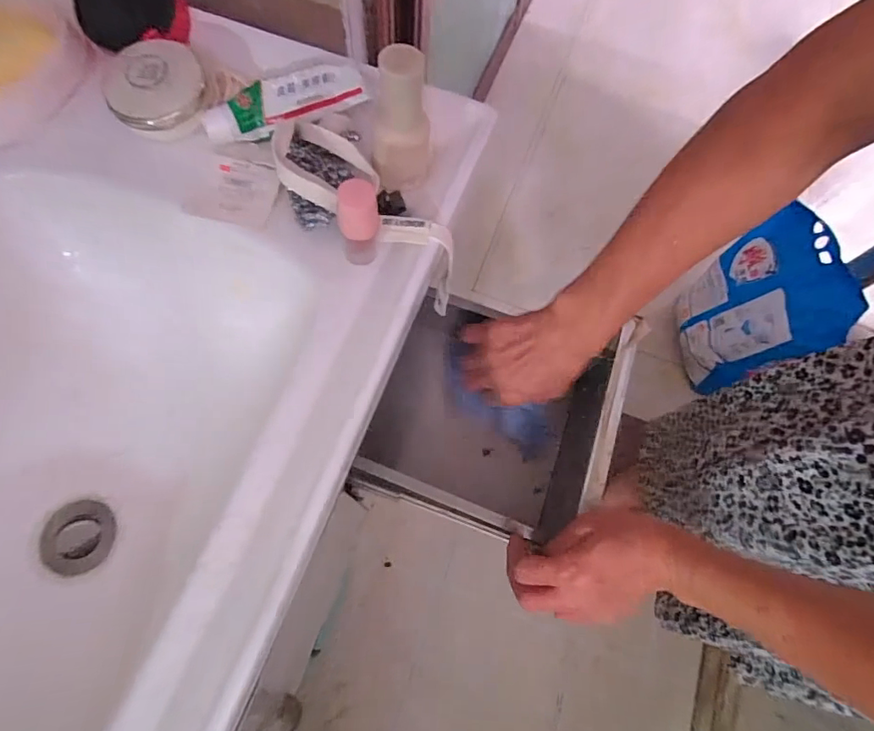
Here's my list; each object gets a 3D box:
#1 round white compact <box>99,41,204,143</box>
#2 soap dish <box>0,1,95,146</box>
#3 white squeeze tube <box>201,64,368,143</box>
[{"bbox_3d":[-0.207,-0.204,0.358,0.064,0.029,0.063,1,68,-3],"label":"round white compact"},{"bbox_3d":[-0.325,-0.225,0.360,0.099,0.030,0.113,43,72,12],"label":"soap dish"},{"bbox_3d":[-0.116,-0.202,0.366,0.119,0.021,0.034,-16,70,-10],"label":"white squeeze tube"}]

